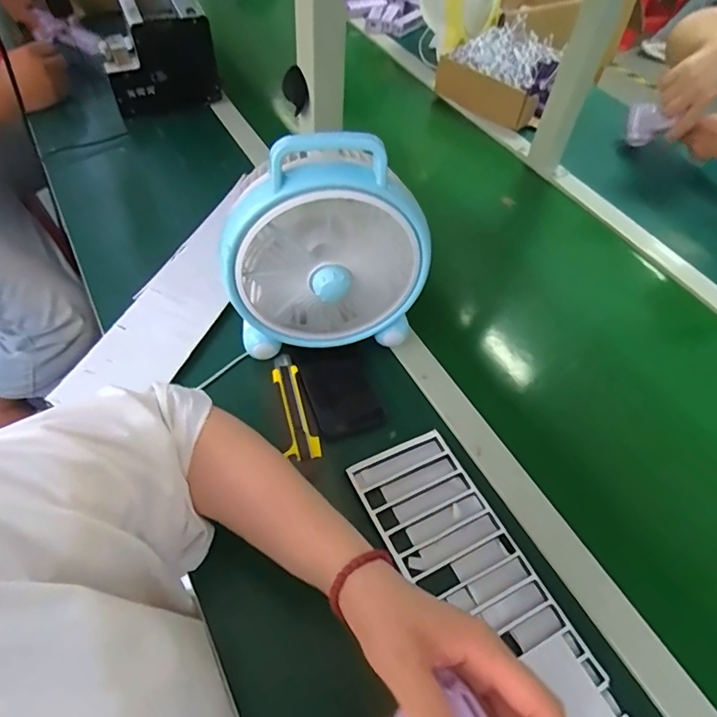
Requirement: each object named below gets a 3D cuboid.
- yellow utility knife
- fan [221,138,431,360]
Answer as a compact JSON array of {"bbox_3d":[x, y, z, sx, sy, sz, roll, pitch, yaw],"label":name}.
[{"bbox_3d":[-0.070,0.051,0.554,0.037,0.013,0.138,-8,54,-10],"label":"yellow utility knife"},{"bbox_3d":[-0.029,-0.113,0.517,0.199,0.231,0.103,2,53,-2],"label":"fan"}]

